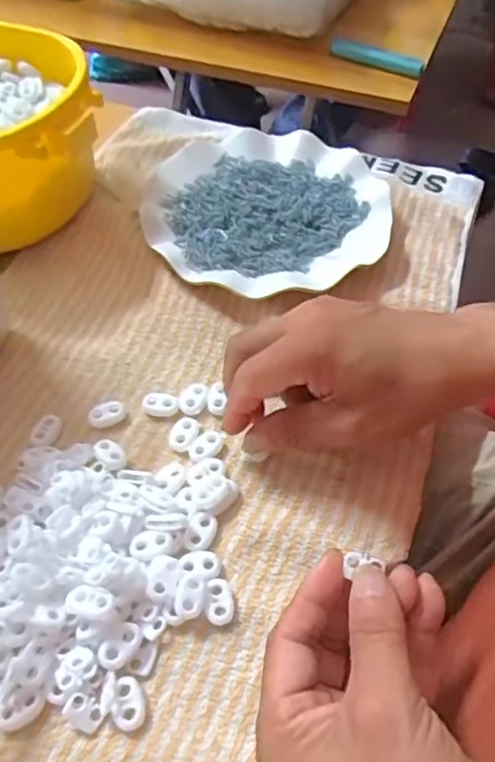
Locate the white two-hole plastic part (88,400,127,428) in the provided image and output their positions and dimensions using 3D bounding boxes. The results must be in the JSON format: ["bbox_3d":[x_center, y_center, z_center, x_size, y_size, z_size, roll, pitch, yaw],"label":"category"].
[{"bbox_3d":[-0.086,0.020,0.372,0.022,0.005,0.014,-19,55,-13],"label":"white two-hole plastic part"}]

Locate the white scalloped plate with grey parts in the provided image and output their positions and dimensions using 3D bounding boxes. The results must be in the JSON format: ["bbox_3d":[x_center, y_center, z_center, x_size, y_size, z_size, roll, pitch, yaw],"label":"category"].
[{"bbox_3d":[0.017,-0.136,0.464,0.178,0.018,0.181,0,53,1],"label":"white scalloped plate with grey parts"}]

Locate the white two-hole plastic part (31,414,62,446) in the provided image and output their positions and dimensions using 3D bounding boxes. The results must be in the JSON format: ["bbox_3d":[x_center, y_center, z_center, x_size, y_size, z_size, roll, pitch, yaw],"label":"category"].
[{"bbox_3d":[-0.121,0.029,0.364,0.016,0.005,0.023,10,54,8],"label":"white two-hole plastic part"}]

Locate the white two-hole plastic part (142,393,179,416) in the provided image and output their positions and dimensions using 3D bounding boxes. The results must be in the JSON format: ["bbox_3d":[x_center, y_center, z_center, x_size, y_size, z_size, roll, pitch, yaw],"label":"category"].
[{"bbox_3d":[-0.054,0.015,0.377,0.022,0.008,0.016,3,53,3],"label":"white two-hole plastic part"}]

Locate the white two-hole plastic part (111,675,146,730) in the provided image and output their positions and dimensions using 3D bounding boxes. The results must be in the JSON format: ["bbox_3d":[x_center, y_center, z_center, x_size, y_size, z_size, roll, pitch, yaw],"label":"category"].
[{"bbox_3d":[-0.055,0.147,0.278,0.015,0.004,0.022,-9,54,-6],"label":"white two-hole plastic part"}]

